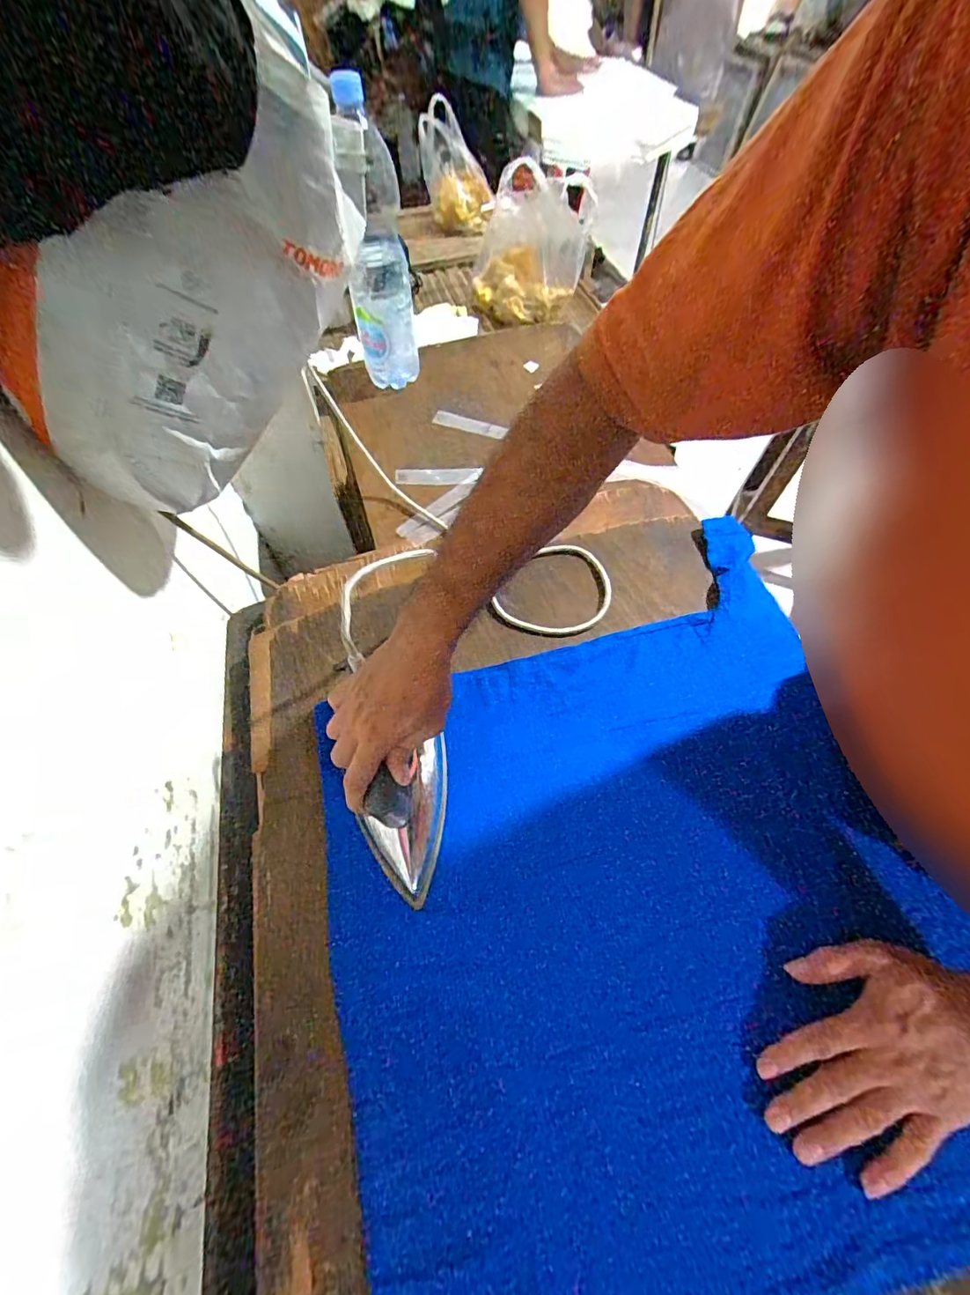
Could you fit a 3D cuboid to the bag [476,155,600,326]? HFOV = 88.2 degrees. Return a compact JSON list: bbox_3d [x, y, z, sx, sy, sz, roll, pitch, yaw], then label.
[{"bbox_3d":[0.084,-0.704,0.894,0.152,0.179,0.190,-37,65,-18],"label":"bag"}]

